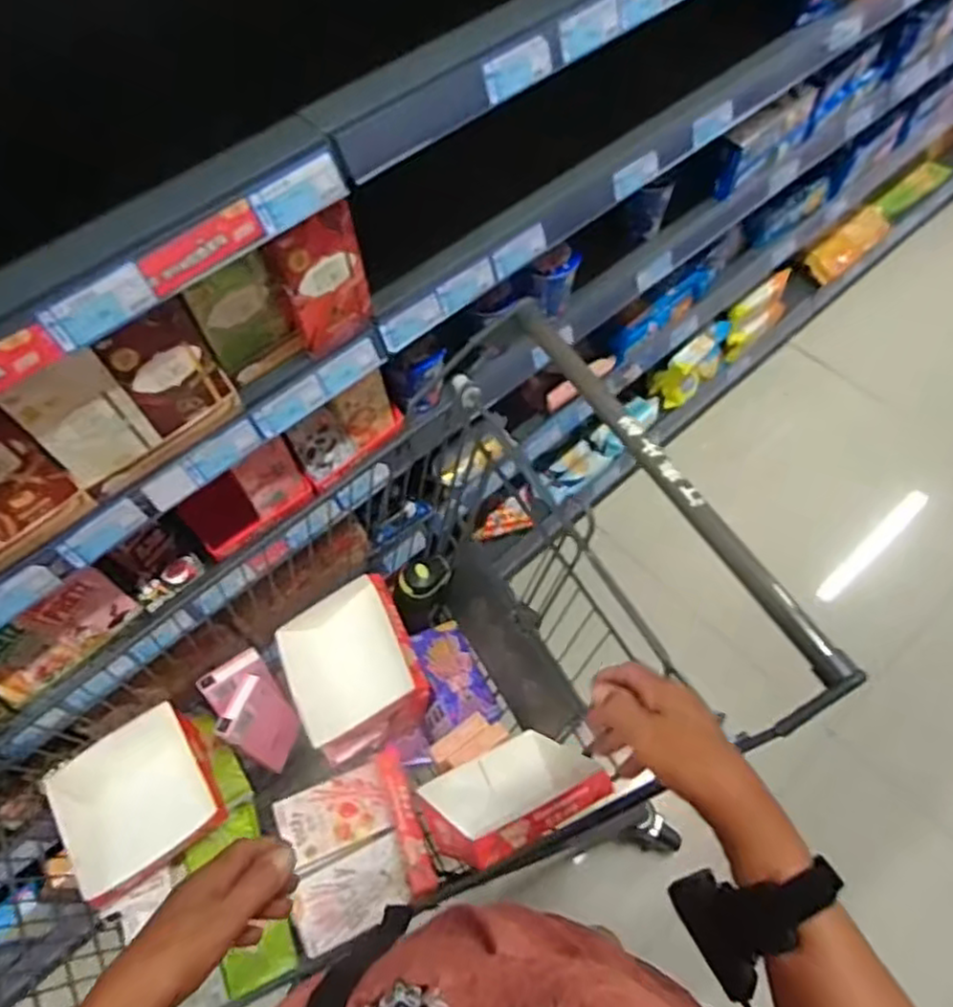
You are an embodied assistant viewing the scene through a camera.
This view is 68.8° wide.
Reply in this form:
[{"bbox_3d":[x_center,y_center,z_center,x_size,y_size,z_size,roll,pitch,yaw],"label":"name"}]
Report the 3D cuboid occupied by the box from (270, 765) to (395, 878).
[{"bbox_3d":[-0.176,0.389,0.868,0.129,0.025,0.091,-23,62,-10],"label":"box"}]

